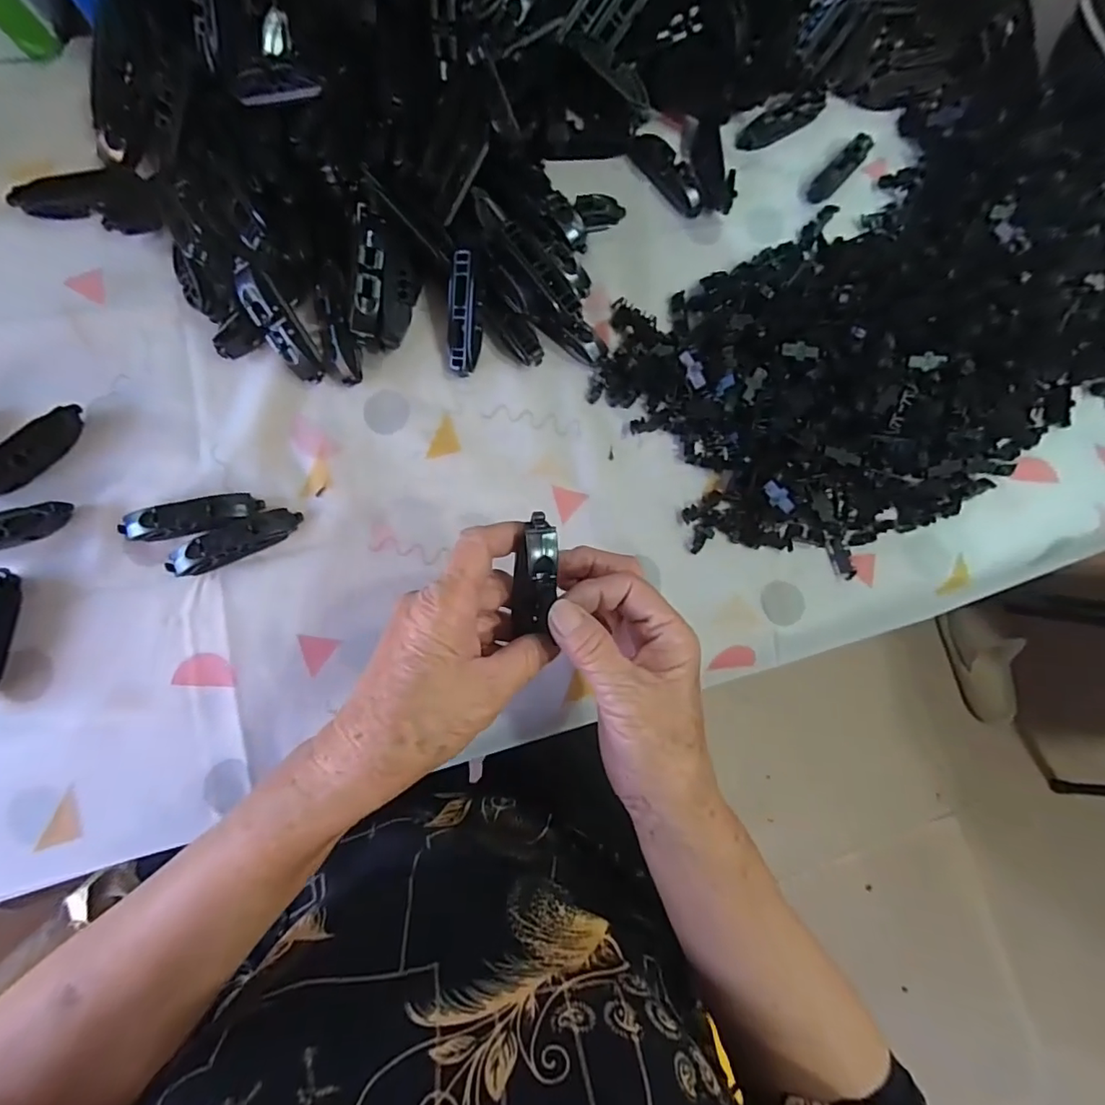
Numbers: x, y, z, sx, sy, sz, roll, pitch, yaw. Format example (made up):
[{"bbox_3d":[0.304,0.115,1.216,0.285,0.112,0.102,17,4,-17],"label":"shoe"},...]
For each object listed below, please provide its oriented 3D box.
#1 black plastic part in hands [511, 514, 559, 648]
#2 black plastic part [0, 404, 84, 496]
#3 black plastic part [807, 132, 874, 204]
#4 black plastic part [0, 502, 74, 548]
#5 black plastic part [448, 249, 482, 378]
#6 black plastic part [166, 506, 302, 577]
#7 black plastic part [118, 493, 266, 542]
[{"bbox_3d":[-0.008,0.013,0.265,0.021,0.013,0.062,6,95,-6],"label":"black plastic part in hands"},{"bbox_3d":[-0.334,-0.062,0.336,0.021,0.017,0.081,42,80,0],"label":"black plastic part"},{"bbox_3d":[0.236,-0.315,0.434,0.020,0.010,0.067,43,93,0],"label":"black plastic part"},{"bbox_3d":[-0.341,-0.013,0.324,0.077,0.013,0.021,-19,85,-9],"label":"black plastic part"},{"bbox_3d":[-0.061,-0.164,0.366,0.022,0.016,0.078,0,109,-6],"label":"black plastic part"},{"bbox_3d":[-0.203,-0.007,0.334,0.080,0.018,0.021,-26,86,-9],"label":"black plastic part"},{"bbox_3d":[-0.232,-0.024,0.337,0.082,0.018,0.022,-13,84,-8],"label":"black plastic part"}]

